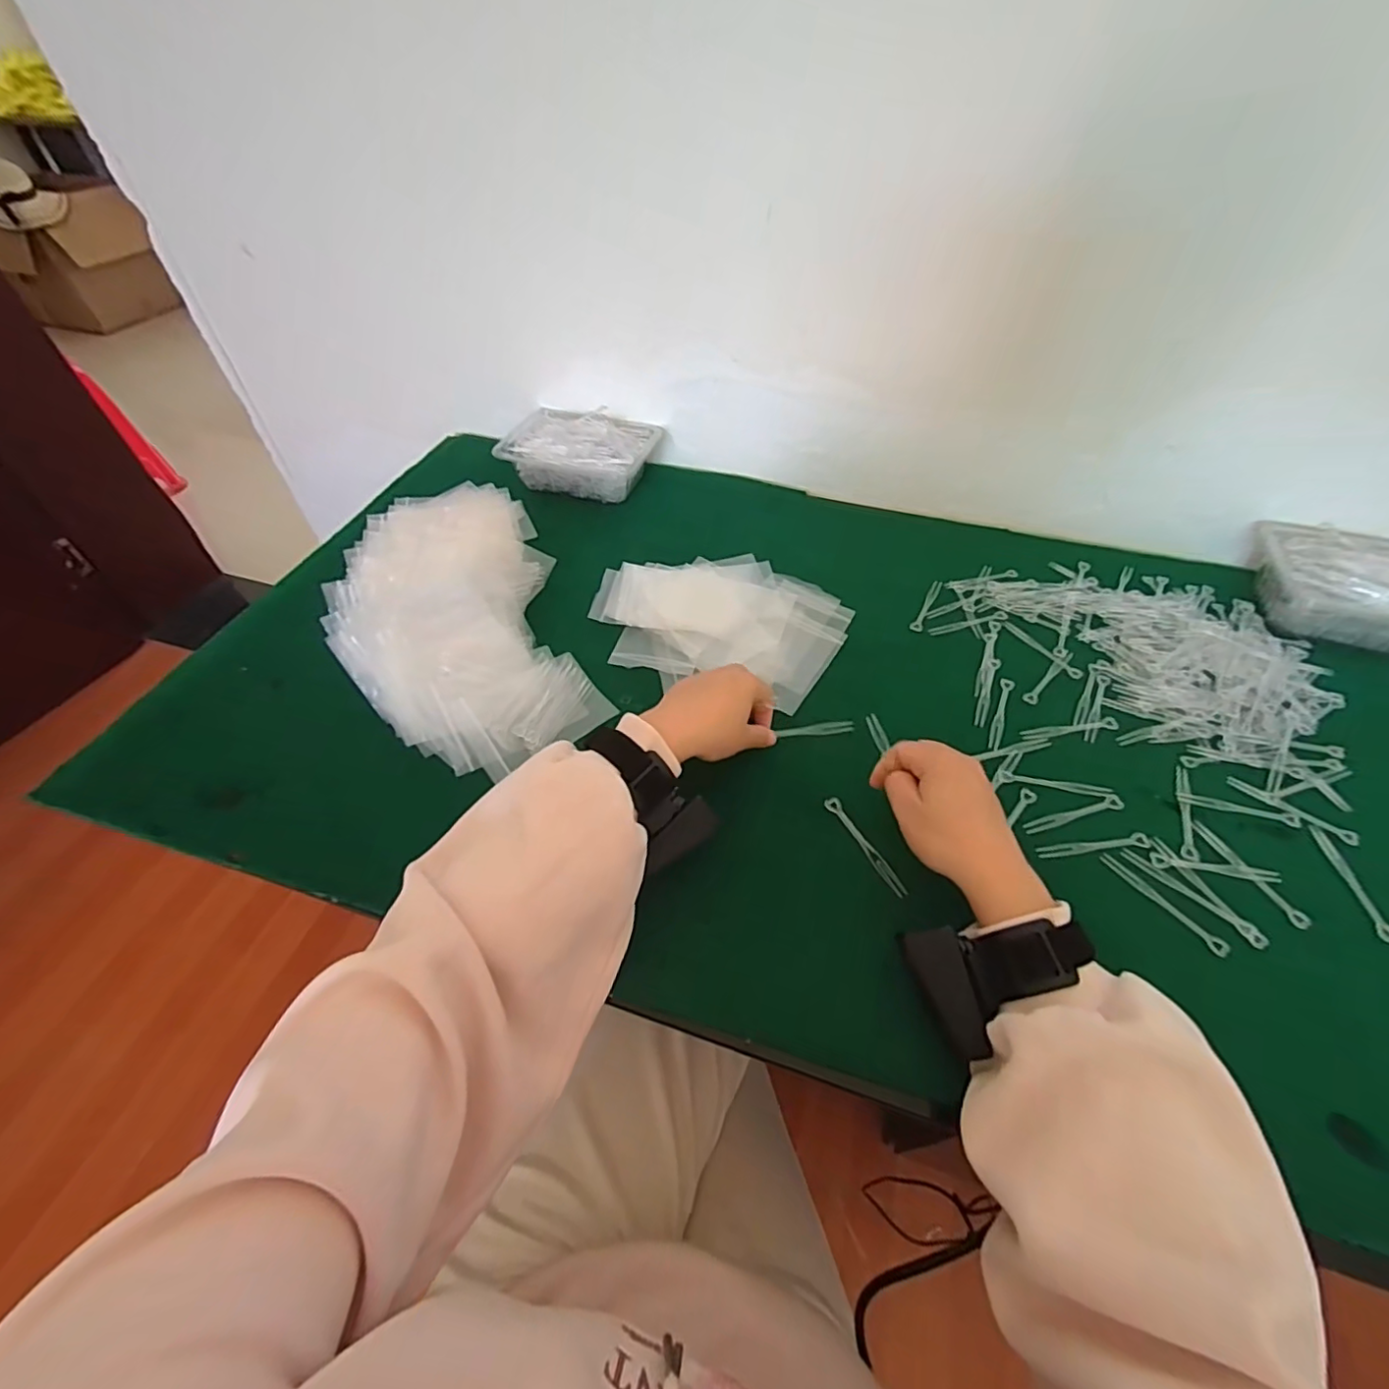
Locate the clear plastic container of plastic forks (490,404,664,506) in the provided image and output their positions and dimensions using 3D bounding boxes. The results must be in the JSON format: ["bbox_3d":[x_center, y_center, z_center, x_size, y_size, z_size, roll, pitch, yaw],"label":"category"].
[{"bbox_3d":[-0.141,-0.301,0.752,0.175,0.053,0.122,14,52,11],"label":"clear plastic container of plastic forks"}]

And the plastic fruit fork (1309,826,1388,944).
[{"bbox_3d":[0.473,0.134,0.433,0.009,0.006,0.086,1,51,0],"label":"plastic fruit fork"}]

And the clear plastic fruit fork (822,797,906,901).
[{"bbox_3d":[0.129,0.115,0.451,0.009,0.007,0.082,-23,55,-18],"label":"clear plastic fruit fork"}]

